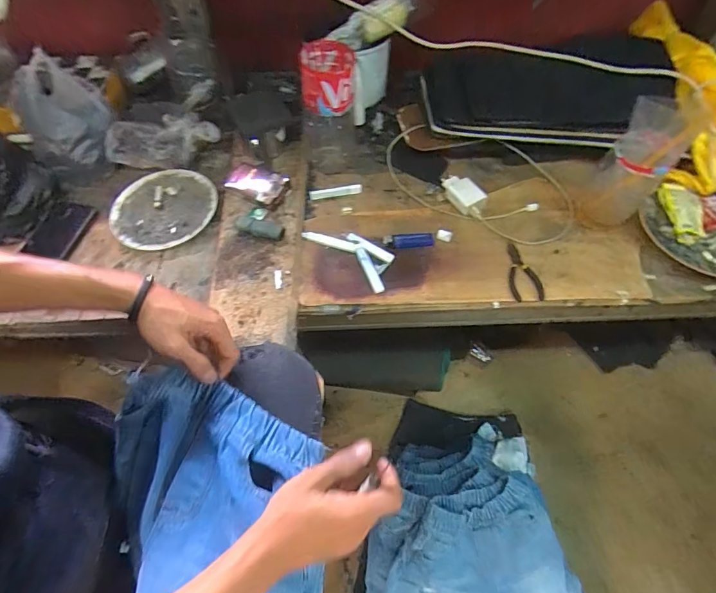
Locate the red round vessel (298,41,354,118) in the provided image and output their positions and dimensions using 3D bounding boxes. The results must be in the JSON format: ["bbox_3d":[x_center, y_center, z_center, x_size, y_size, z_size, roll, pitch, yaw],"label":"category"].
[{"bbox_3d":[-0.046,-0.346,0.638,0.079,0.080,0.089,1,61,1],"label":"red round vessel"}]

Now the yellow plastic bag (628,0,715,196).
[{"bbox_3d":[0.649,-0.363,0.751,0.192,0.120,0.417,1,61,1],"label":"yellow plastic bag"}]

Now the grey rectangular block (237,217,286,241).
[{"bbox_3d":[-0.159,-0.109,0.654,0.082,0.019,0.026,13,62,7],"label":"grey rectangular block"}]

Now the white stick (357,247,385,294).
[{"bbox_3d":[0.019,-0.043,0.638,0.018,0.006,0.082,-20,63,-11],"label":"white stick"}]

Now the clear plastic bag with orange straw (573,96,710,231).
[{"bbox_3d":[0.425,-0.200,0.627,0.097,0.189,0.094,-39,68,-19],"label":"clear plastic bag with orange straw"}]

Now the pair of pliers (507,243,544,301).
[{"bbox_3d":[0.263,-0.038,0.640,0.054,0.007,0.098,-4,61,-2],"label":"pair of pliers"}]

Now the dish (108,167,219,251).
[{"bbox_3d":[-0.332,-0.154,0.689,0.174,0.017,0.158,-13,62,-7],"label":"dish"}]

